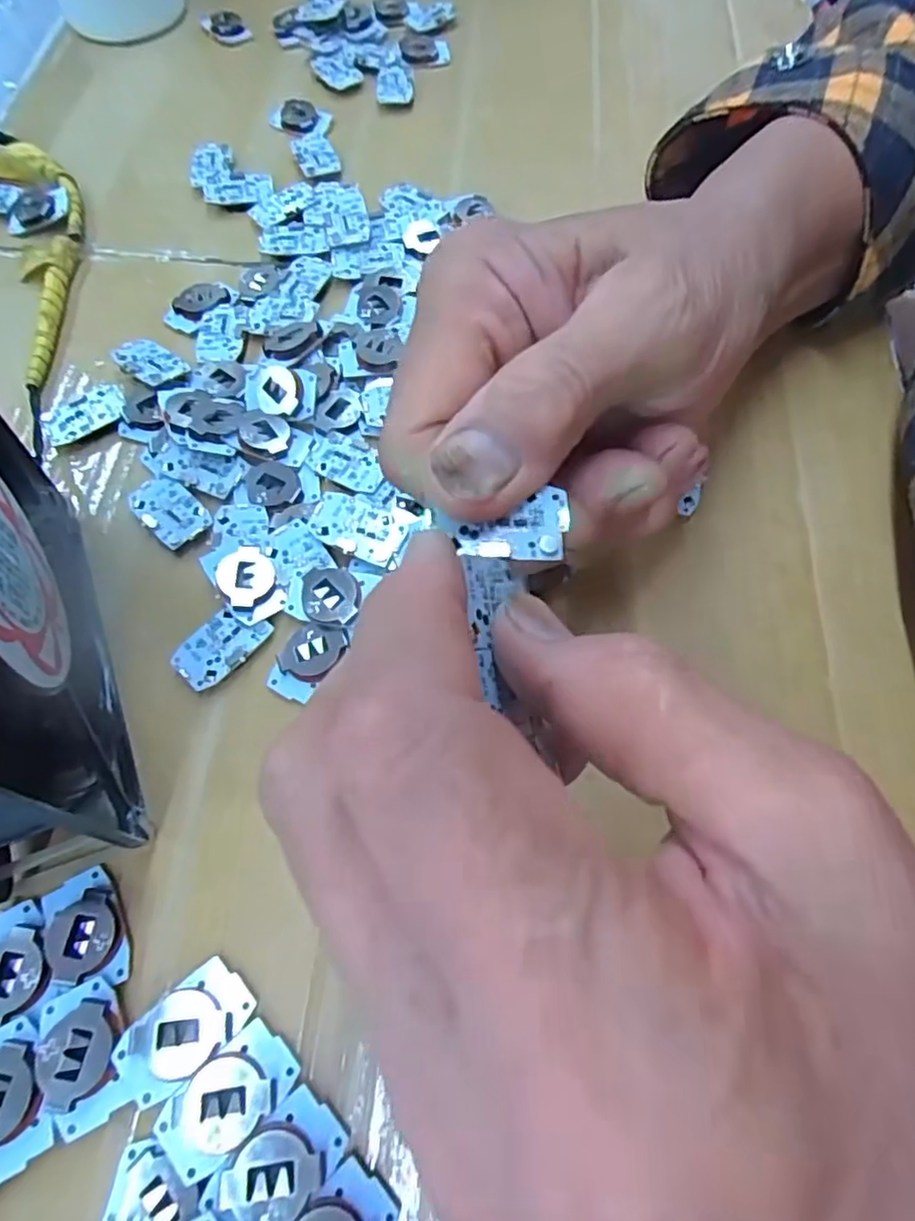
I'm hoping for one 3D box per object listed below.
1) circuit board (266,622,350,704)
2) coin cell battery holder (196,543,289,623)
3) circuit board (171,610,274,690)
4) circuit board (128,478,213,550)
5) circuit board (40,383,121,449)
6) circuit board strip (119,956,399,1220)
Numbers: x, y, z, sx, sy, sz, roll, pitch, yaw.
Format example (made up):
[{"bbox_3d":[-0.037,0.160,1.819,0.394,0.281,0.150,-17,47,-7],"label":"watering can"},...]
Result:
[{"bbox_3d":[-0.046,0.014,0.191,0.017,0.004,0.025,25,67,10],"label":"circuit board"},{"bbox_3d":[-0.067,-0.010,0.201,0.018,0.006,0.027,-31,70,-14],"label":"coin cell battery holder"},{"bbox_3d":[-0.072,0.010,0.193,0.028,0.004,0.018,-42,72,-18],"label":"circuit board"},{"bbox_3d":[-0.098,-0.035,0.213,0.029,0.004,0.018,40,71,16],"label":"circuit board"},{"bbox_3d":[-0.137,-0.072,0.231,0.030,0.004,0.018,-31,70,-14],"label":"circuit board"},{"bbox_3d":[-0.035,0.128,0.136,0.029,0.006,0.104,-41,72,-17],"label":"circuit board strip"}]

